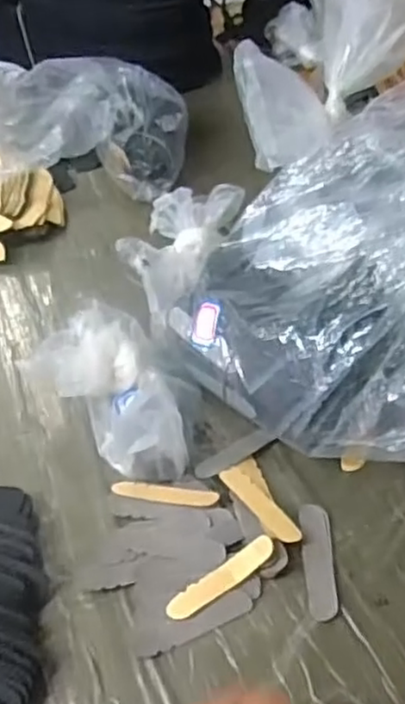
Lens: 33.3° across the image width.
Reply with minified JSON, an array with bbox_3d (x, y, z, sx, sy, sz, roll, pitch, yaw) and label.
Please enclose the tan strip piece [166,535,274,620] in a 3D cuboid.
[{"bbox_3d":[0.013,0.155,0.465,0.083,0.005,0.017,-34,49,-7],"label":"tan strip piece"}]

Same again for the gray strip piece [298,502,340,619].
[{"bbox_3d":[0.081,0.145,0.475,0.021,0.004,0.082,-4,49,5],"label":"gray strip piece"}]

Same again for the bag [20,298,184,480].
[{"bbox_3d":[-0.071,0.037,0.556,0.120,0.075,0.153,-23,47,-16],"label":"bag"}]

